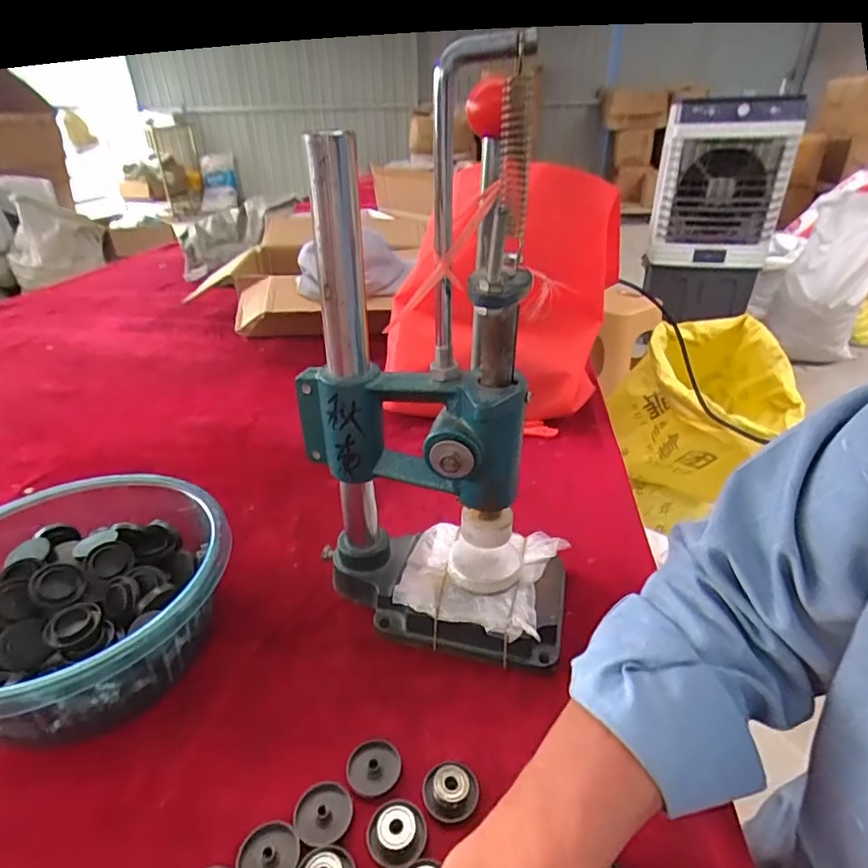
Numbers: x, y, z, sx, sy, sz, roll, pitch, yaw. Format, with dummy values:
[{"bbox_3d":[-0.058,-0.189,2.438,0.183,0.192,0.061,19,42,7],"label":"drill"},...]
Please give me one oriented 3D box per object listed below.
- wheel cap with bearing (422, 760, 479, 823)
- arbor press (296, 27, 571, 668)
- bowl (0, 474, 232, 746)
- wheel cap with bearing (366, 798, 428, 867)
[{"bbox_3d":[0.010,0.215,0.322,0.033,0.007,0.034,0,30,0],"label":"wheel cap with bearing"},{"bbox_3d":[0.004,-0.021,0.371,0.201,0.365,0.119,7,31,13],"label":"arbor press"},{"bbox_3d":[-0.256,0.128,0.392,0.198,0.090,0.201,0,30,0],"label":"bowl"},{"bbox_3d":[-0.021,0.226,0.302,0.033,0.009,0.035,0,30,0],"label":"wheel cap with bearing"}]

